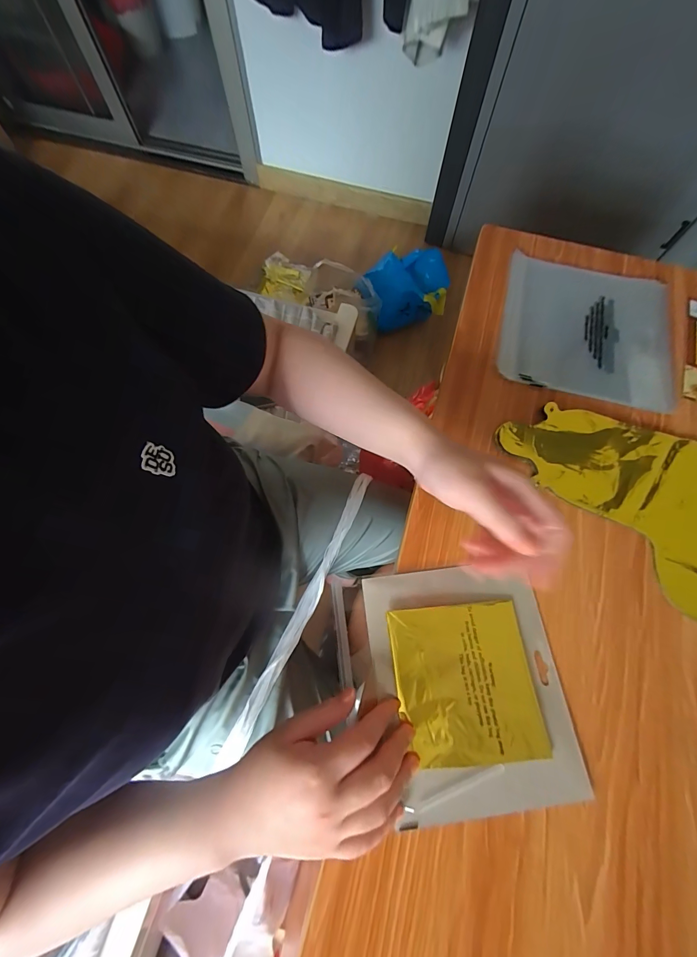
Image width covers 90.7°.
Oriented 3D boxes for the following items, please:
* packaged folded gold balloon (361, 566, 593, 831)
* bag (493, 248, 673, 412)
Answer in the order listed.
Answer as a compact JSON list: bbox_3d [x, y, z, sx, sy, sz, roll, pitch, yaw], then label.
[{"bbox_3d":[0.105,0.179,0.305,0.162,0.011,0.189,-7,71,-2],"label":"packaged folded gold balloon"},{"bbox_3d":[0.297,-0.192,0.432,0.199,0.010,0.197,13,71,5],"label":"bag"}]

